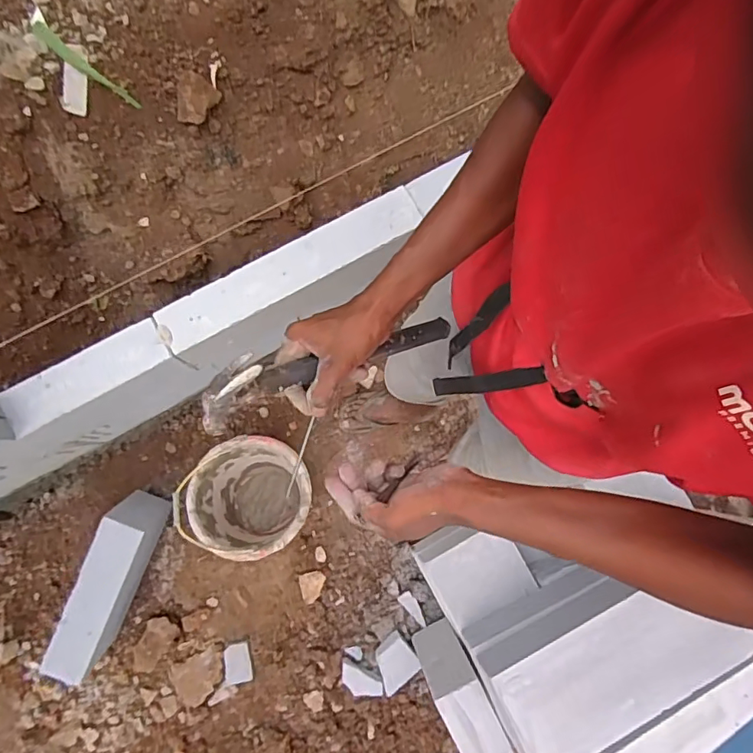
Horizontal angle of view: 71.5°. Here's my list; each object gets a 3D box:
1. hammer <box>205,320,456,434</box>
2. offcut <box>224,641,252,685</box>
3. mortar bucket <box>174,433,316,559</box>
[{"bbox_3d":[-0.032,-0.017,0.538,0.294,0.091,0.036,-19,79,-35],"label":"hammer"},{"bbox_3d":[-0.367,0.758,1.387,0.072,0.028,0.100,-8,83,-5],"label":"offcut"},{"bbox_3d":[-0.312,0.301,1.323,0.282,0.191,0.287,1,83,-4],"label":"mortar bucket"}]

